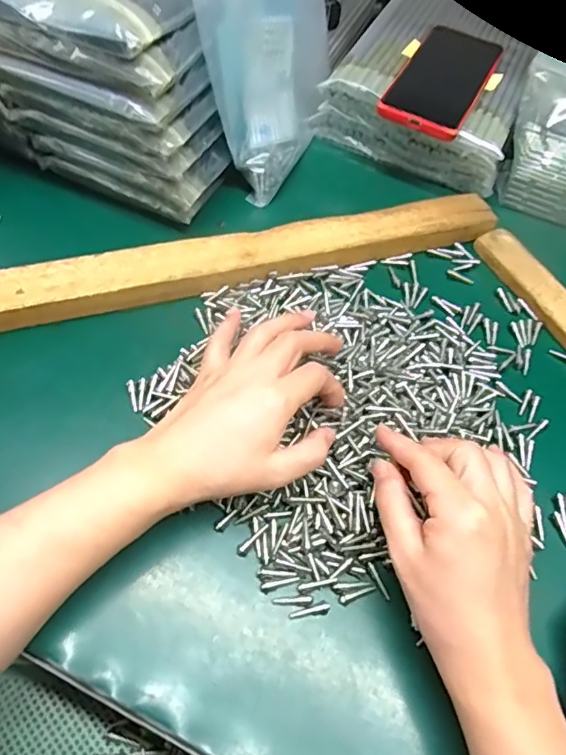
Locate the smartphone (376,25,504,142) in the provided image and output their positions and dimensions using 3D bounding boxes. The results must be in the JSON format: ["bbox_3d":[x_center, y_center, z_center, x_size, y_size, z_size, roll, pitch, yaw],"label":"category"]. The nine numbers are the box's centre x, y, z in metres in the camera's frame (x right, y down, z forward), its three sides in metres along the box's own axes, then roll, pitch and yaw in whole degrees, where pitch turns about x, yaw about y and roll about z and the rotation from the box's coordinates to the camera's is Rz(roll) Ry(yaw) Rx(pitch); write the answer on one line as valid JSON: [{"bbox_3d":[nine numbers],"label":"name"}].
[{"bbox_3d":[0.151,-0.282,0.494,0.075,0.013,0.154,28,62,9],"label":"smartphone"}]

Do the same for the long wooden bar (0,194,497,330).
[{"bbox_3d":[-0.025,-0.102,0.442,0.440,0.031,0.044,-14,63,-13],"label":"long wooden bar"}]

